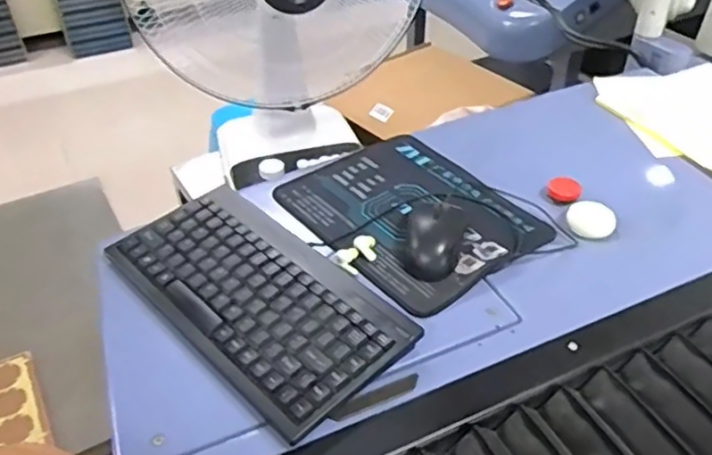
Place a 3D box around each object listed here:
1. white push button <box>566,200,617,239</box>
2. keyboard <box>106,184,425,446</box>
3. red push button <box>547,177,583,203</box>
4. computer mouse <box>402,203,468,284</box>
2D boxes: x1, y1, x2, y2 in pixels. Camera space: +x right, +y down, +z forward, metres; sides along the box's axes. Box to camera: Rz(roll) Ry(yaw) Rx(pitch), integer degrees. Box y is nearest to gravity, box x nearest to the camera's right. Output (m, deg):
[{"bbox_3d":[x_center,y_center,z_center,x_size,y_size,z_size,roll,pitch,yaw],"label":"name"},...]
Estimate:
[{"bbox_3d":[0.266,-0.008,0.719,0.052,0.014,0.055,15,43,18],"label":"white push button"},{"bbox_3d":[-0.096,0.061,0.590,0.146,0.030,0.287,-33,50,-32],"label":"keyboard"},{"bbox_3d":[0.253,-0.046,0.773,0.039,0.012,0.036,15,43,18],"label":"red push button"},{"bbox_3d":[0.081,0.004,0.649,0.060,0.035,0.104,8,41,11],"label":"computer mouse"}]

